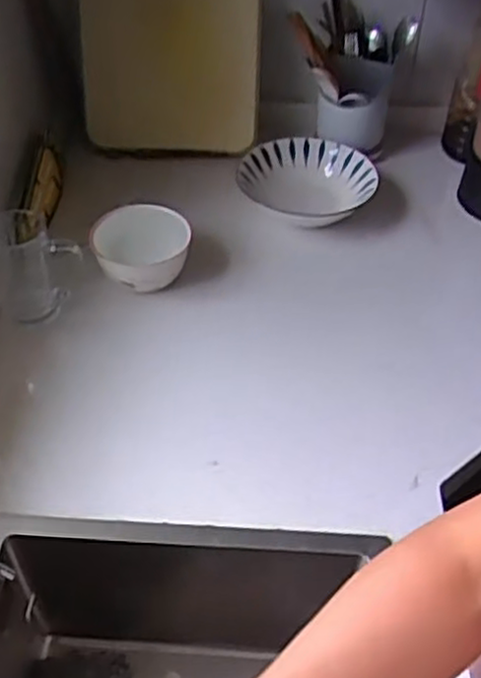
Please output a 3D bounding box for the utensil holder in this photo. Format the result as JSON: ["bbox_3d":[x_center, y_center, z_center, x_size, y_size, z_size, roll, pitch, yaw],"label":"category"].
[{"bbox_3d":[0.172,-0.352,1.135,0.099,0.131,0.103,11,46,10],"label":"utensil holder"}]

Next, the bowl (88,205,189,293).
[{"bbox_3d":[-0.129,-0.123,0.995,0.122,0.078,0.122,0,45,0],"label":"bowl"}]

